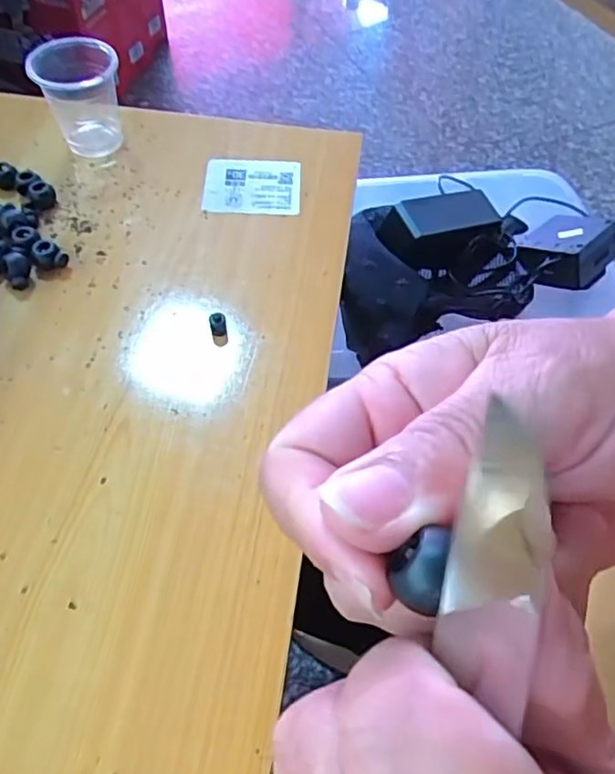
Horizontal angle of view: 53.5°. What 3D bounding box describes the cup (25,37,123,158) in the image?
[{"bbox_3d":[-0.141,-0.182,0.382,0.048,0.056,0.050,0,58,-1],"label":"cup"}]

